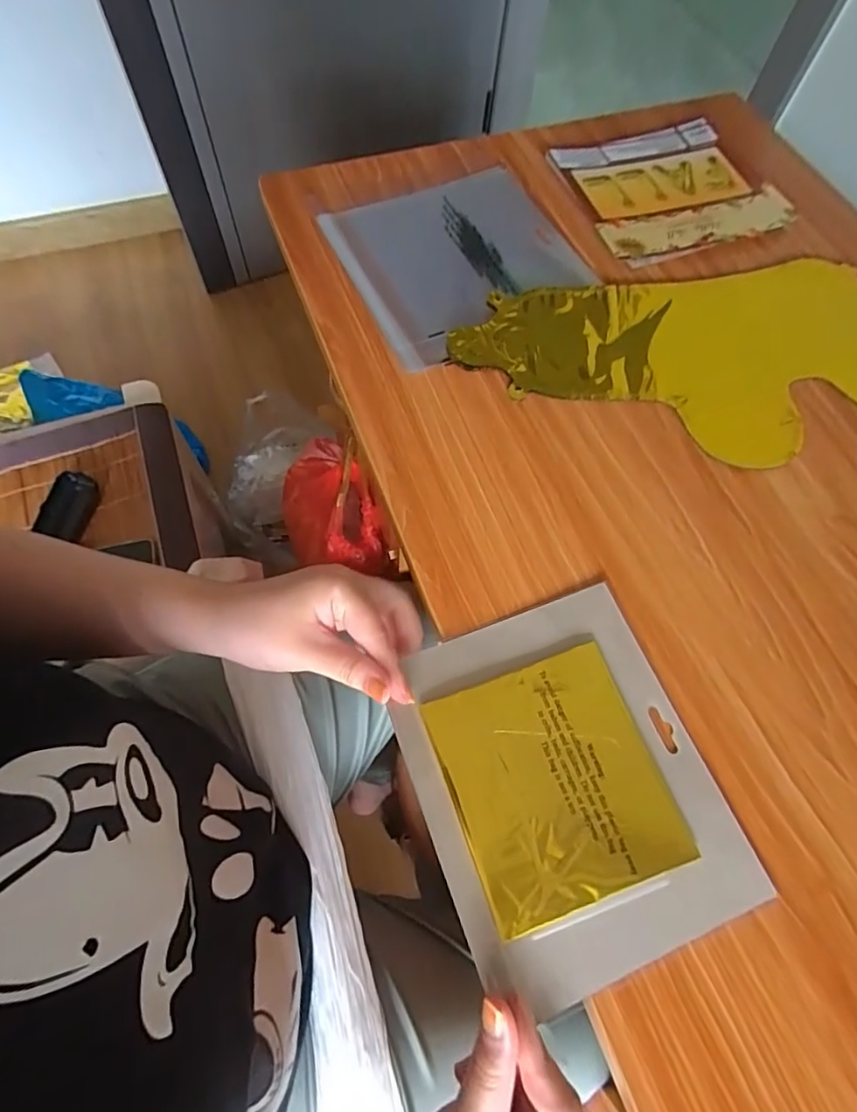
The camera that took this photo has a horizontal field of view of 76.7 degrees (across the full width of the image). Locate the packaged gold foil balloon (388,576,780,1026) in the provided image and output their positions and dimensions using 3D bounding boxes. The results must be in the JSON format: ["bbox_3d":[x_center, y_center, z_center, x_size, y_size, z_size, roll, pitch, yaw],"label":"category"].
[{"bbox_3d":[0.077,0.126,0.310,0.160,0.010,0.190,-19,69,-9],"label":"packaged gold foil balloon"}]

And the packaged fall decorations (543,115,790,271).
[{"bbox_3d":[0.231,-0.356,0.522,0.184,0.009,0.156,-17,68,-11],"label":"packaged fall decorations"}]

